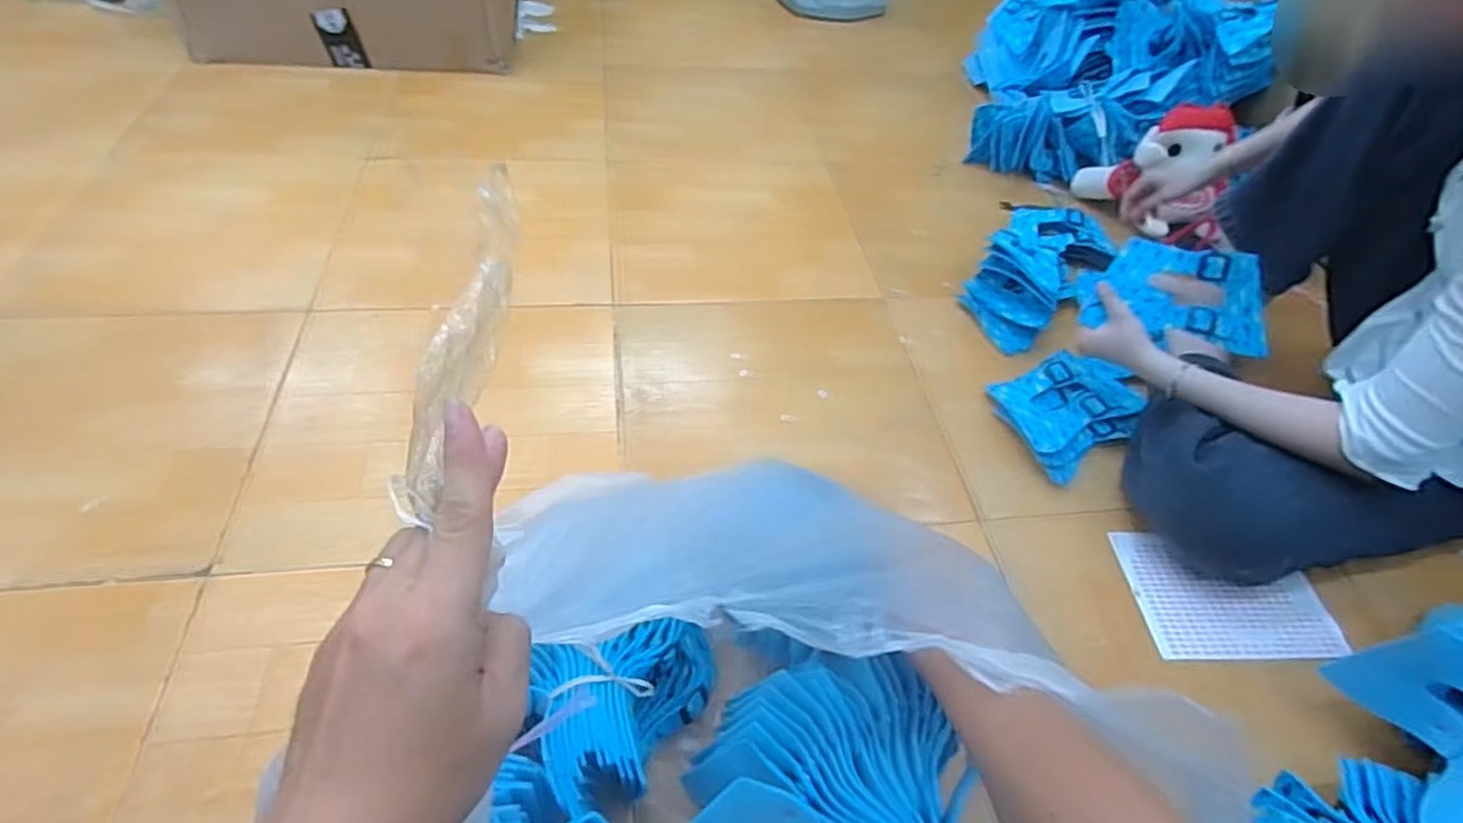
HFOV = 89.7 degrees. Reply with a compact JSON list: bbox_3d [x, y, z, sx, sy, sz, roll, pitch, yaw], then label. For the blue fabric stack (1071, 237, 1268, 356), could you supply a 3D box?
[{"bbox_3d":[0.515,-0.142,0.855,0.207,0.057,0.106,15,77,14],"label":"blue fabric stack"}]

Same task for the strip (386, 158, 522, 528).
[{"bbox_3d":[-0.109,-0.037,0.307,0.023,0.011,0.172,5,59,-2],"label":"strip"}]

